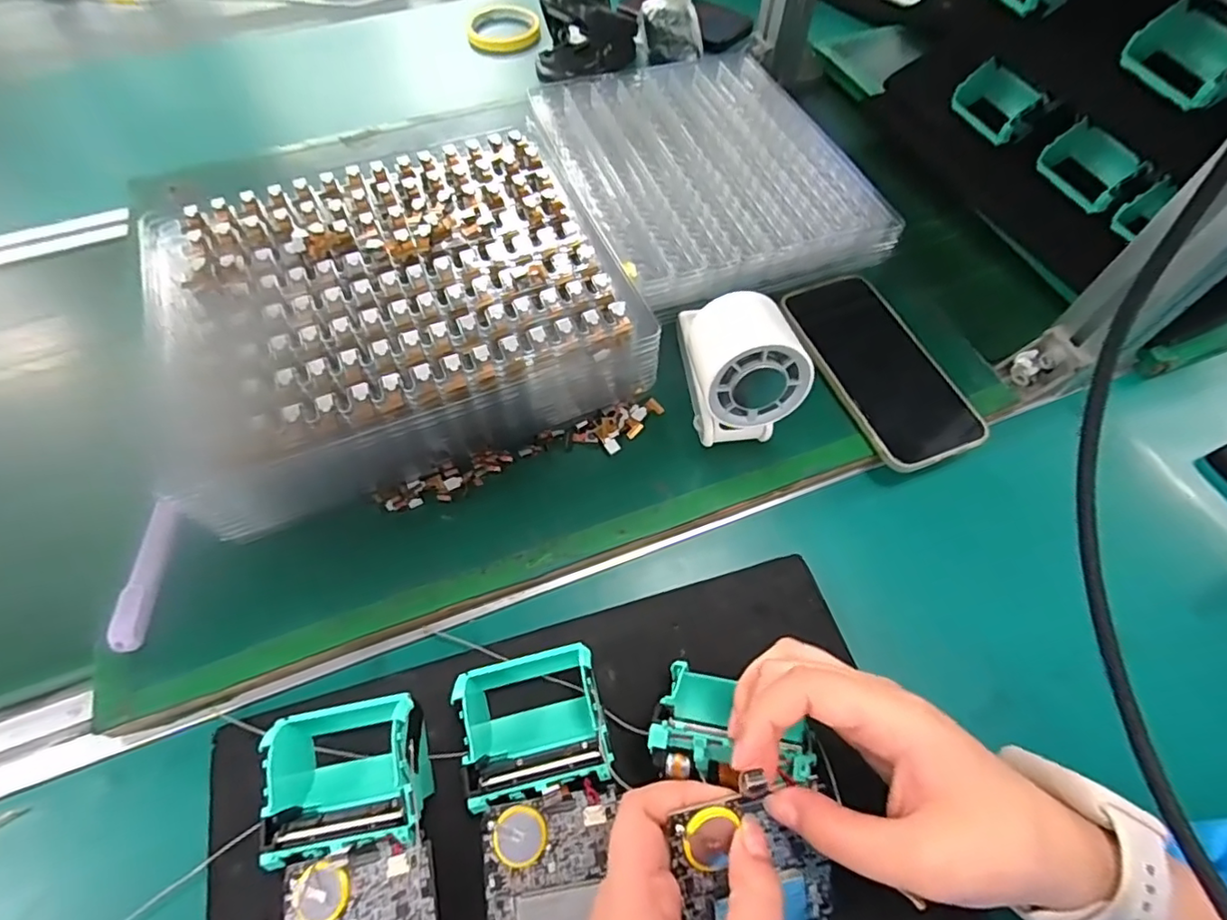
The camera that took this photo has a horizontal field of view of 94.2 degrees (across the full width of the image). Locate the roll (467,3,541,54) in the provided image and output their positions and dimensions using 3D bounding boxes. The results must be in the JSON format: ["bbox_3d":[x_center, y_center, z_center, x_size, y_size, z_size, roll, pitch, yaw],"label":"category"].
[{"bbox_3d":[-0.131,-0.521,0.687,0.084,0.020,0.084,-5,63,-3],"label":"roll"}]

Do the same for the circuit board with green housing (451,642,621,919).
[{"bbox_3d":[-0.028,0.183,0.257,0.068,0.034,0.181,-10,63,-6],"label":"circuit board with green housing"}]

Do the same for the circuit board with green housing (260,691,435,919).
[{"bbox_3d":[-0.114,0.207,0.245,0.067,0.032,0.187,-11,63,-6],"label":"circuit board with green housing"}]

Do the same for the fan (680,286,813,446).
[{"bbox_3d":[0.076,-0.051,0.356,0.066,0.087,0.067,-7,62,-1],"label":"fan"}]

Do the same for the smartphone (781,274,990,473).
[{"bbox_3d":[0.187,-0.068,0.405,0.077,0.008,0.159,-19,64,-10],"label":"smartphone"}]

